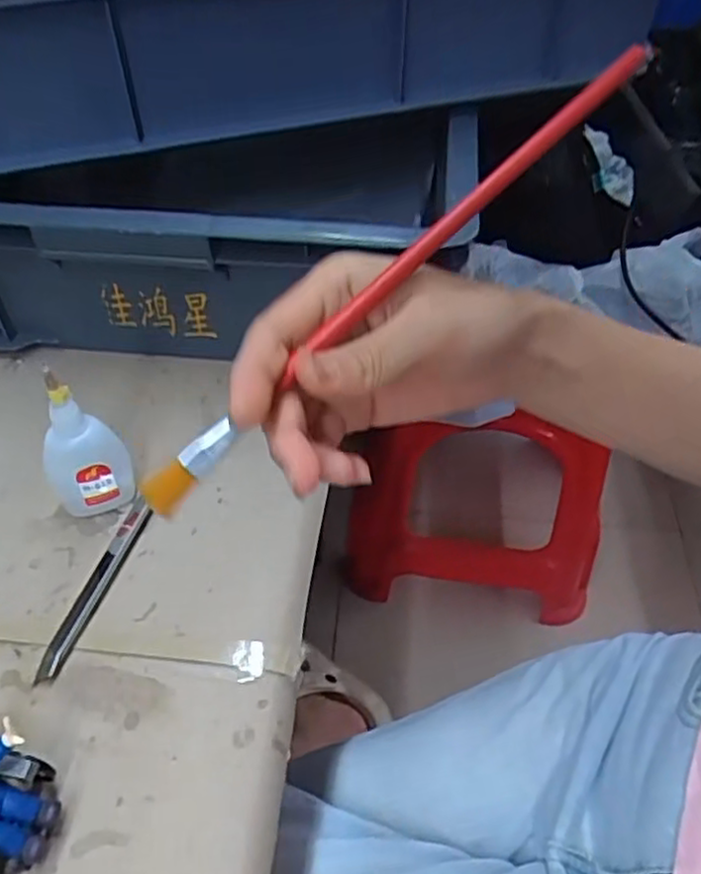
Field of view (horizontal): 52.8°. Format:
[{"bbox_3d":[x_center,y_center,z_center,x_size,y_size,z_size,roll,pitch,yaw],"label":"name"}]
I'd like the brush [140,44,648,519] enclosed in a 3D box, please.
[{"bbox_3d":[0.025,-0.065,0.259,0.256,0.012,0.008,-44,60,-12],"label":"brush"}]

